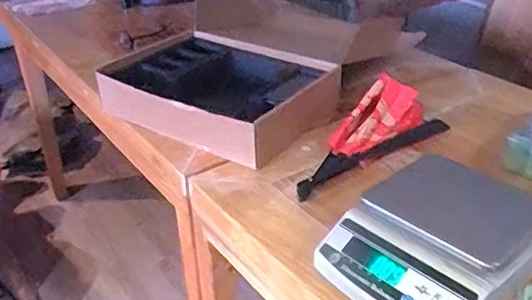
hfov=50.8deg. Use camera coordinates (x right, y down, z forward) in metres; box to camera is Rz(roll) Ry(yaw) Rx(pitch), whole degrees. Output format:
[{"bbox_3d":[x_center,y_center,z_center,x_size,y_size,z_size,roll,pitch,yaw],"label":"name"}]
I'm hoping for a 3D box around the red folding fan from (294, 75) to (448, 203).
[{"bbox_3d":[0.148,-0.033,0.881,0.315,0.064,0.107,-22,38,-29],"label":"red folding fan"}]

